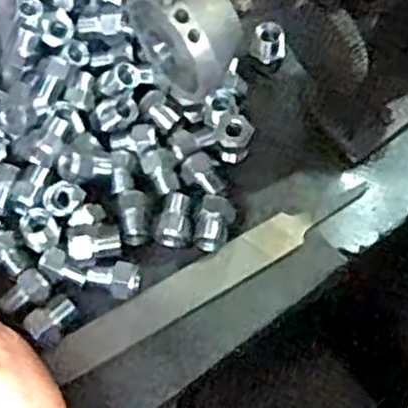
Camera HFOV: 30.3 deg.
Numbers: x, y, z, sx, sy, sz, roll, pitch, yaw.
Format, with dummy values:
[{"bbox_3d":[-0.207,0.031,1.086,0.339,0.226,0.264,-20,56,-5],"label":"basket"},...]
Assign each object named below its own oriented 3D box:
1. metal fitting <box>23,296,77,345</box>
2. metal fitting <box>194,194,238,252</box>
[{"bbox_3d":[-0.084,0.065,0.423,0.019,0.017,0.027,40,71,19],"label":"metal fitting"},{"bbox_3d":[0.007,0.012,0.449,0.021,0.022,0.031,13,65,8],"label":"metal fitting"}]

